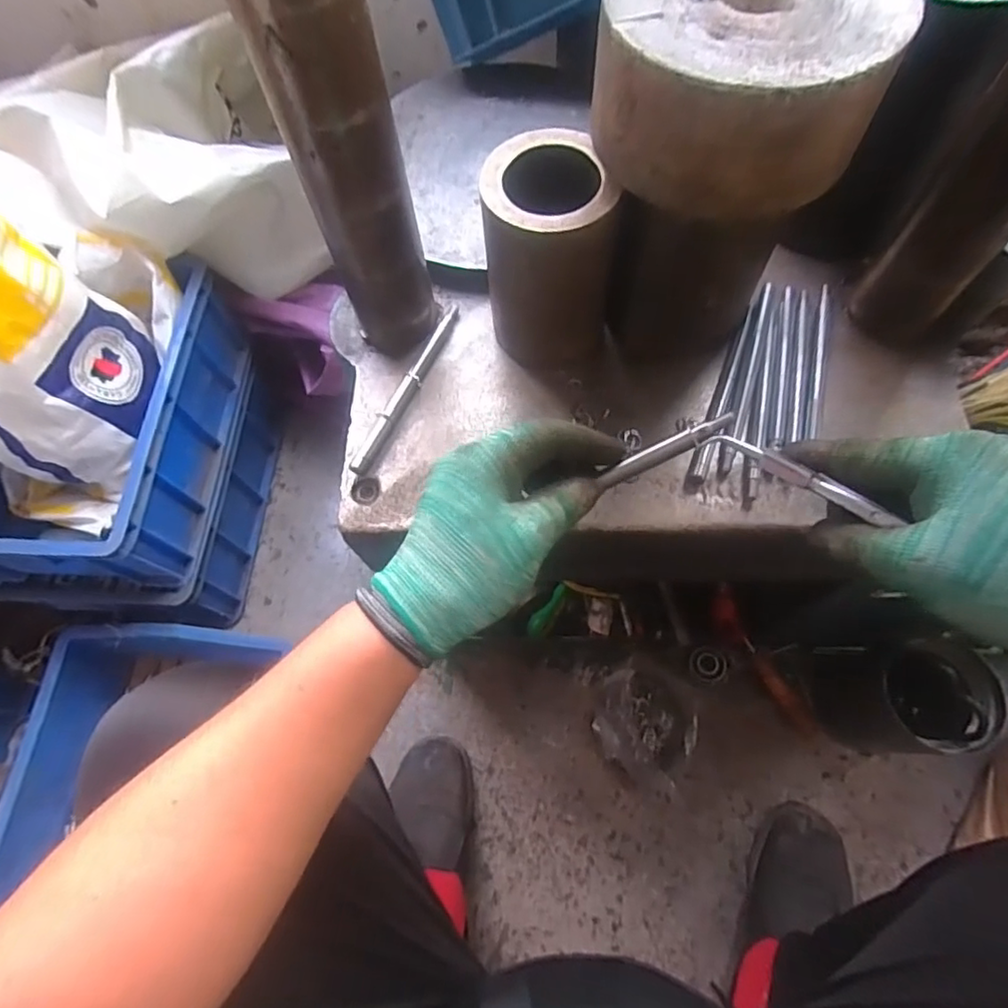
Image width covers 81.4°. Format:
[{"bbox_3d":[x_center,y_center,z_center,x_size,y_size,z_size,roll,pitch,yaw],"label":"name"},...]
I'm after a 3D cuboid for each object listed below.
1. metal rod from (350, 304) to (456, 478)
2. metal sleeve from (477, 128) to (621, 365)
[{"bbox_3d":[-0.072,-0.091,0.446,0.013,0.014,0.159,25,71,13],"label":"metal rod"},{"bbox_3d":[0.032,-0.170,0.417,0.086,0.138,0.091,1,67,4],"label":"metal sleeve"}]

